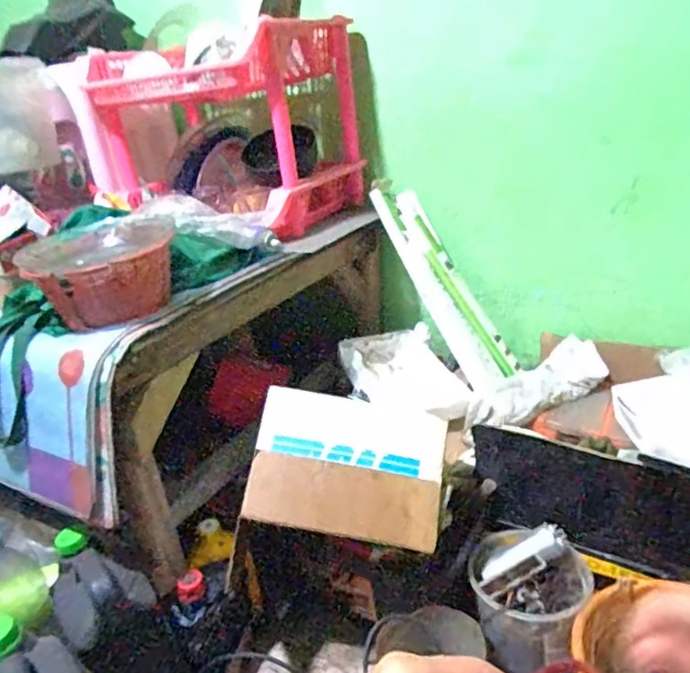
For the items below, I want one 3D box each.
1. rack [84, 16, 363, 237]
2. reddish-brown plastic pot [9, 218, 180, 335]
[{"bbox_3d":[-0.252,-0.407,1.165,0.482,0.340,0.317,8,28,31],"label":"rack"},{"bbox_3d":[-0.343,-0.087,0.823,0.212,0.107,0.189,-10,24,-6],"label":"reddish-brown plastic pot"}]

